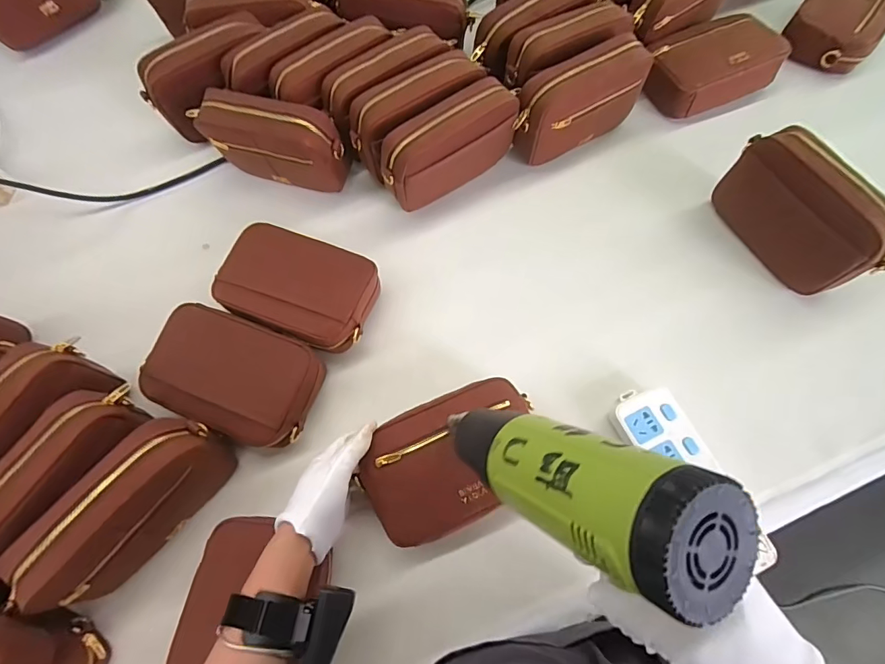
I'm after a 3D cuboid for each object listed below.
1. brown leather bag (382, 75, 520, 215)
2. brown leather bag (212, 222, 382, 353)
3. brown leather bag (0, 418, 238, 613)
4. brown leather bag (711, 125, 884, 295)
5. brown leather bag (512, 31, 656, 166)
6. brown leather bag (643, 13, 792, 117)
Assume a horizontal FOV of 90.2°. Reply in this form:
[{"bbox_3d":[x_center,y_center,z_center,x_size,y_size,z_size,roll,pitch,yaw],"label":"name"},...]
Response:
[{"bbox_3d":[0.011,-0.245,0.602,0.199,0.140,0.061,-33,71,-10],"label":"brown leather bag"},{"bbox_3d":[-0.186,-0.053,0.576,0.195,0.058,0.128,19,70,9],"label":"brown leather bag"},{"bbox_3d":[-0.314,0.180,0.448,0.064,0.119,0.199,36,74,15],"label":"brown leather bag"},{"bbox_3d":[0.439,-0.144,0.549,0.061,0.146,0.202,-23,69,-7],"label":"brown leather bag"},{"bbox_3d":[0.193,-0.325,0.624,0.203,0.114,0.067,-31,71,-10],"label":"brown leather bag"},{"bbox_3d":[0.411,-0.412,0.678,0.182,0.064,0.124,-22,69,-6],"label":"brown leather bag"}]

